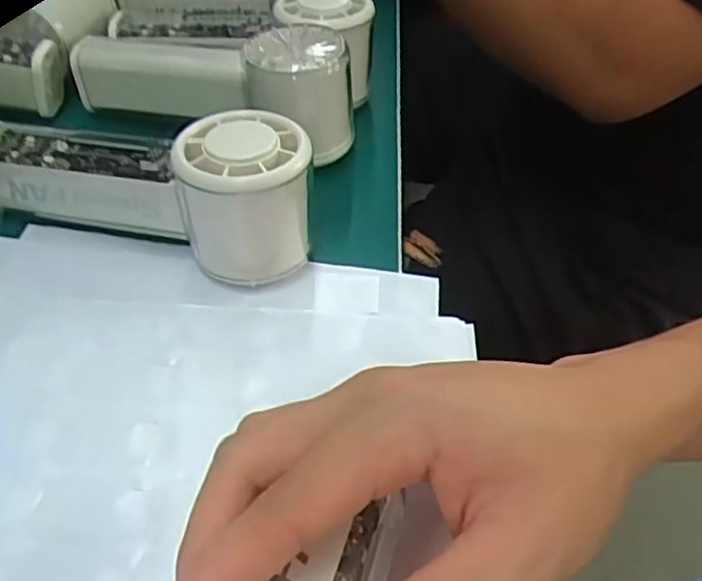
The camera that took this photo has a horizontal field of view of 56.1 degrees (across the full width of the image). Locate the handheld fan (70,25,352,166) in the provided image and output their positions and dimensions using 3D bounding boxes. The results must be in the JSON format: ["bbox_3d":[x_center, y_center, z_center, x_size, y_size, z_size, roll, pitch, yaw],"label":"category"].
[{"bbox_3d":[-0.073,-0.120,0.364,0.156,0.050,0.054,16,46,10],"label":"handheld fan"}]

